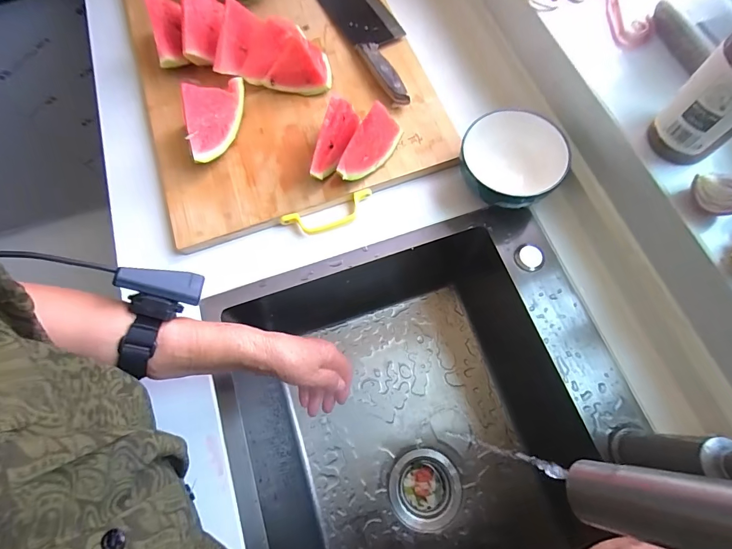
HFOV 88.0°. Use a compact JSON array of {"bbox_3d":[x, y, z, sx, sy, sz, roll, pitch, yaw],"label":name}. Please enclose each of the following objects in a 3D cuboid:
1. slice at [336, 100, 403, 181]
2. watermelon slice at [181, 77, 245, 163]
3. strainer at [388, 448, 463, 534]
[{"bbox_3d":[0.006,-0.159,0.472,0.025,0.076,0.102,31,75,12],"label":"slice"},{"bbox_3d":[-0.203,-0.210,0.500,0.037,0.079,0.133,11,71,6],"label":"watermelon slice"},{"bbox_3d":[0.089,0.325,0.577,0.103,0.031,0.106,-1,71,2],"label":"strainer"}]

